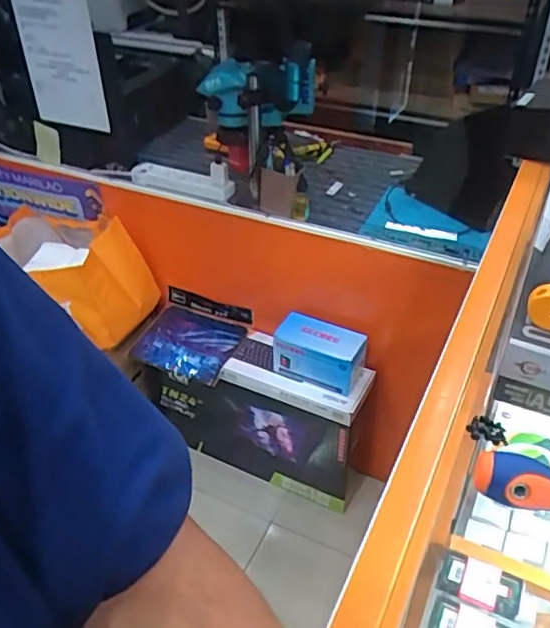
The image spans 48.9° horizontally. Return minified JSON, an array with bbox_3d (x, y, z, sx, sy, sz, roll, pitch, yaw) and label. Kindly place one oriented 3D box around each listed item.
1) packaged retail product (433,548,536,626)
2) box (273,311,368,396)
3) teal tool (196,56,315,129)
[{"bbox_3d":[0.214,0.278,0.614,0.096,0.016,0.053,15,42,19],"label":"packaged retail product"},{"bbox_3d":[0.101,0.094,1.442,0.205,0.127,0.106,16,42,21],"label":"box"},{"bbox_3d":[-0.039,-0.473,1.287,0.238,0.154,0.149,14,42,19],"label":"teal tool"}]

